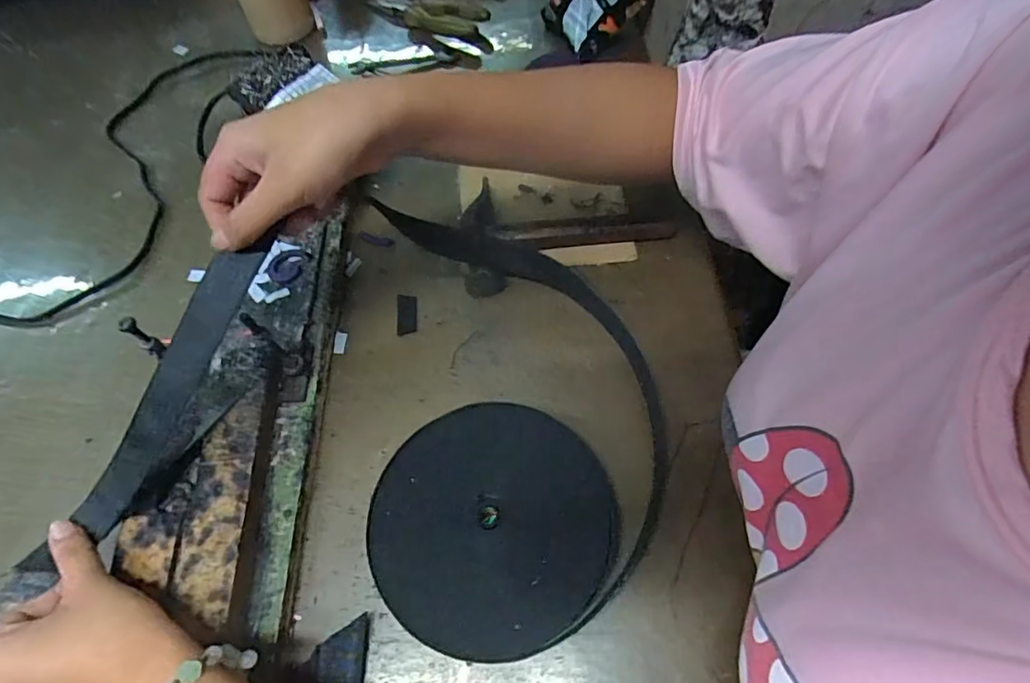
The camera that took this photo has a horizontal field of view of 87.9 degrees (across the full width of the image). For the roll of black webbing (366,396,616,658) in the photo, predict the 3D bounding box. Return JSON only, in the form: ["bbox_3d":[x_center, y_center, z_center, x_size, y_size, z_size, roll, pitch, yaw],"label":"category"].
[{"bbox_3d":[-0.013,0.118,0.353,0.152,0.030,0.151,-1,59,3],"label":"roll of black webbing"}]

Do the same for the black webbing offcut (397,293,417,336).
[{"bbox_3d":[-0.090,-0.023,0.448,0.016,0.004,0.036,-3,67,-7],"label":"black webbing offcut"}]

